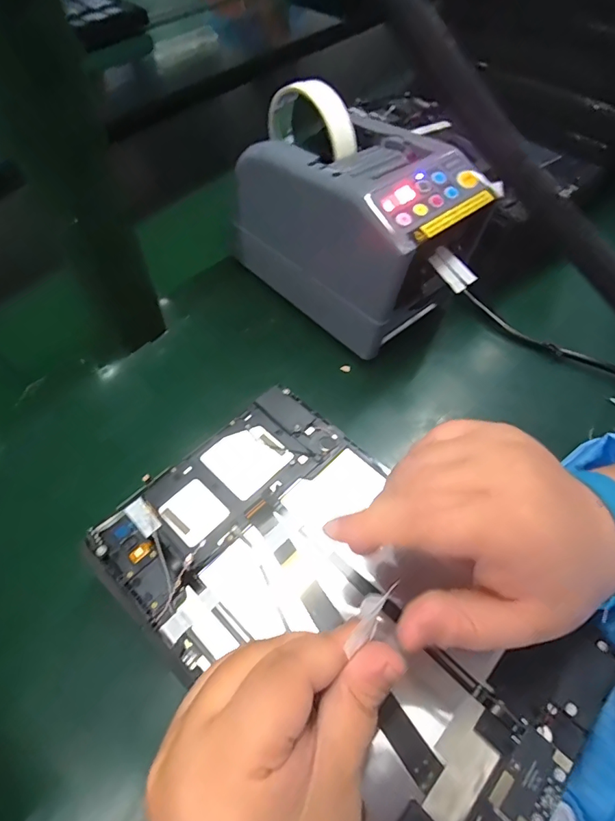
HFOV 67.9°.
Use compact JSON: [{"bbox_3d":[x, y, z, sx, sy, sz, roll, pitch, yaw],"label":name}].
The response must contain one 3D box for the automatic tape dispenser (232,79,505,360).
[{"bbox_3d":[0.040,-0.153,0.370,0.111,0.127,0.207,-39,65,-23],"label":"automatic tape dispenser"}]

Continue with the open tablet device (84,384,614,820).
[{"bbox_3d":[0.014,0.094,0.231,0.234,0.008,0.147,38,63,21],"label":"open tablet device"}]

